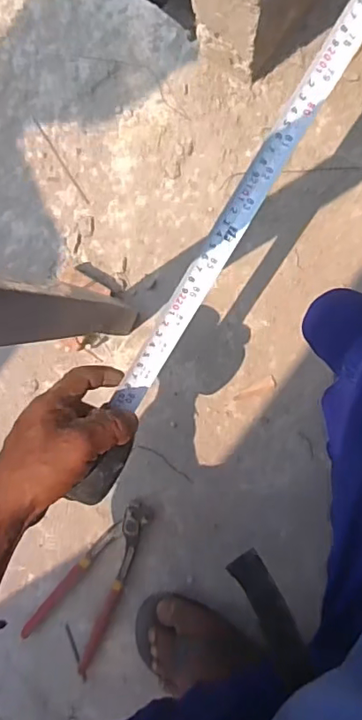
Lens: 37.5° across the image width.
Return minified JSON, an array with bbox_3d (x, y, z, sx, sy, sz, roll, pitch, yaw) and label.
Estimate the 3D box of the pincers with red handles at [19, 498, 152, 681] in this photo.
[{"bbox_3d":[-0.097,0.266,0.640,0.090,0.016,0.215,33,95,1],"label":"pincers with red handles"}]

